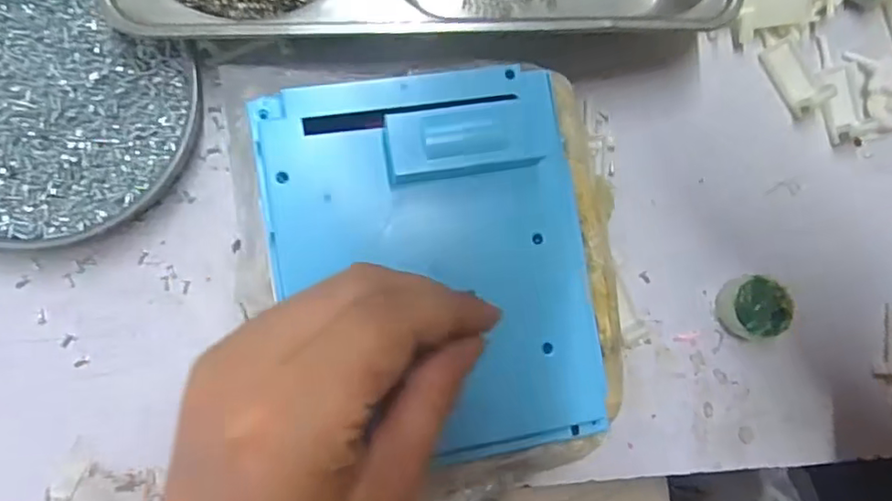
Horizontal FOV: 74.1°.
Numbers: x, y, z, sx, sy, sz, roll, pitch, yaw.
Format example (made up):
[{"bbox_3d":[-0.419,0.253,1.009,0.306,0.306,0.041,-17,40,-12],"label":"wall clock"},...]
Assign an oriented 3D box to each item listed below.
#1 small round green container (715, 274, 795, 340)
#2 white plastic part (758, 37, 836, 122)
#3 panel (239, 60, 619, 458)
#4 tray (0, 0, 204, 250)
[{"bbox_3d":[0.159,0.029,0.308,0.033,0.018,0.030,0,89,-7],"label":"small round green container"},{"bbox_3d":[0.189,-0.094,0.316,0.019,0.014,0.041,-30,93,-7],"label":"white plastic part"},{"bbox_3d":[-0.003,0.008,0.235,0.125,0.022,0.156,-8,92,-7],"label":"panel"},{"bbox_3d":[-0.186,-0.067,0.263,0.130,0.019,0.128,0,89,-7],"label":"tray"}]

